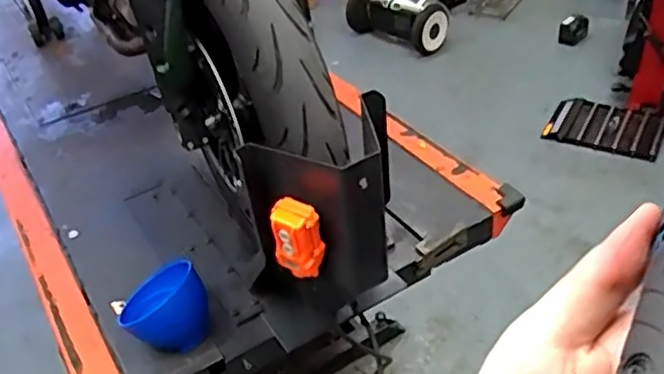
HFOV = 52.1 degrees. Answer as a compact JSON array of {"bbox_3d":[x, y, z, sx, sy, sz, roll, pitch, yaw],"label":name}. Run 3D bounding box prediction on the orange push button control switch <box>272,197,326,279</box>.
[{"bbox_3d":[-0.046,0.077,0.948,0.058,0.119,0.040,17,44,28],"label":"orange push button control switch"}]

